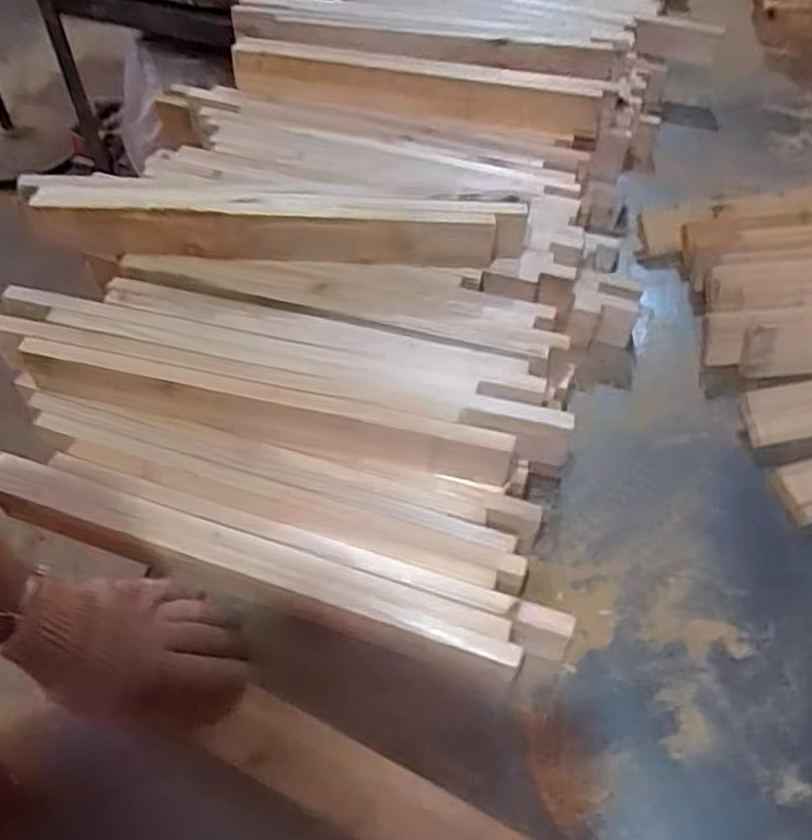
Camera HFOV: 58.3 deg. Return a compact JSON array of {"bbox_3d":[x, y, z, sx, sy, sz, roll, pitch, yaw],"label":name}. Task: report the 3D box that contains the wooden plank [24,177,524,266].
[{"bbox_3d":[-0.140,-0.204,0.764,0.510,0.074,0.044,4,52,4],"label":"wooden plank"}]

